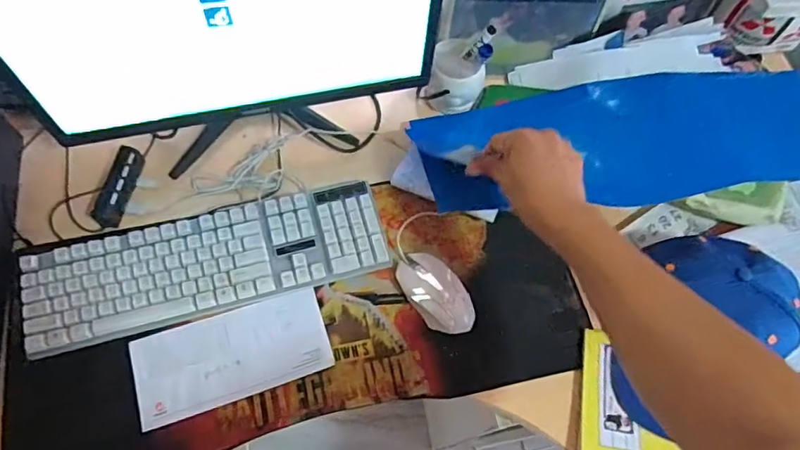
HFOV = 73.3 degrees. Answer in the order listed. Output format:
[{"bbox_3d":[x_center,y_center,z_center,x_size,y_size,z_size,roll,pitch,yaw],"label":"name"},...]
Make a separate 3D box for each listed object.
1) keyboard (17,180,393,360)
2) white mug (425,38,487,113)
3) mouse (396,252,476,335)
[{"bbox_3d":[-0.234,0.043,0.671,0.426,0.025,0.133,-13,67,-9],"label":"keyboard"},{"bbox_3d":[0.080,-0.205,0.762,0.075,0.094,0.072,1,65,-3],"label":"white mug"},{"bbox_3d":[0.044,0.083,0.665,0.060,0.032,0.114,-30,71,-16],"label":"mouse"}]

